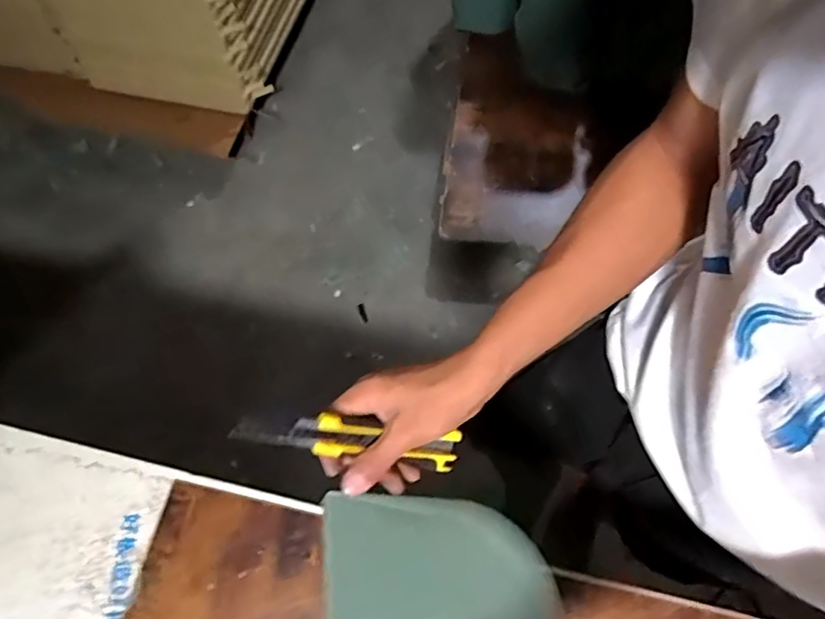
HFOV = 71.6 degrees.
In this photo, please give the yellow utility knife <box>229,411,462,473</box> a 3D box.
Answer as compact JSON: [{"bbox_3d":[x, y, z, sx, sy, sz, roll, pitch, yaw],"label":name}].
[{"bbox_3d":[-0.041,0.099,0.440,0.187,0.020,0.029,16,62,-30],"label":"yellow utility knife"}]

